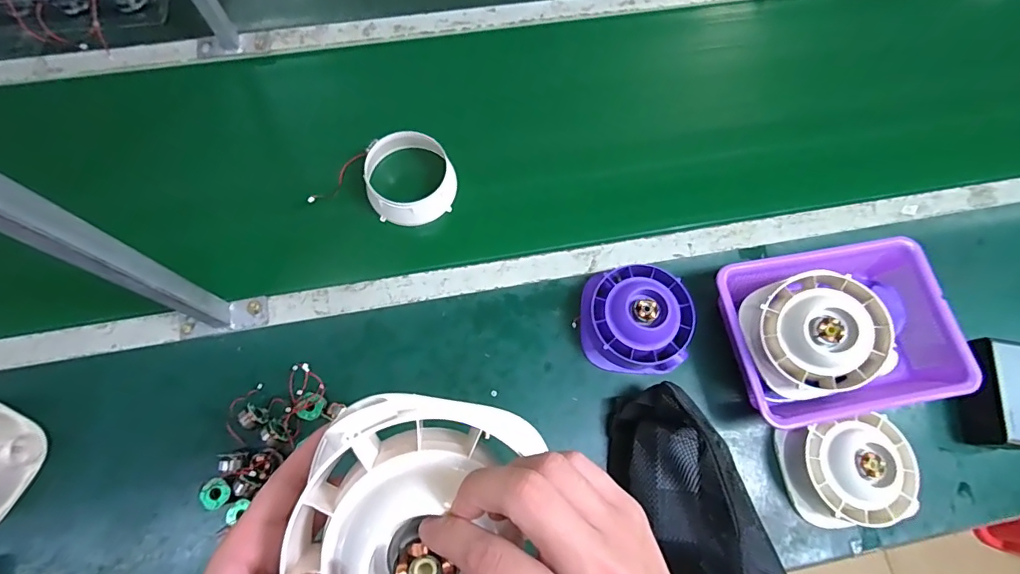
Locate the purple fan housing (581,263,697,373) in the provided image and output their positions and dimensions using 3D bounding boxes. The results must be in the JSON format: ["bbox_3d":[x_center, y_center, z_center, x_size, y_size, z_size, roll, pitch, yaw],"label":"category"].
[{"bbox_3d":[0.163,0.039,0.610,0.131,0.062,0.130,2,74,-1],"label":"purple fan housing"}]

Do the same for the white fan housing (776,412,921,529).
[{"bbox_3d":[0.402,0.218,0.565,0.130,0.068,0.118,-8,74,-4],"label":"white fan housing"}]

